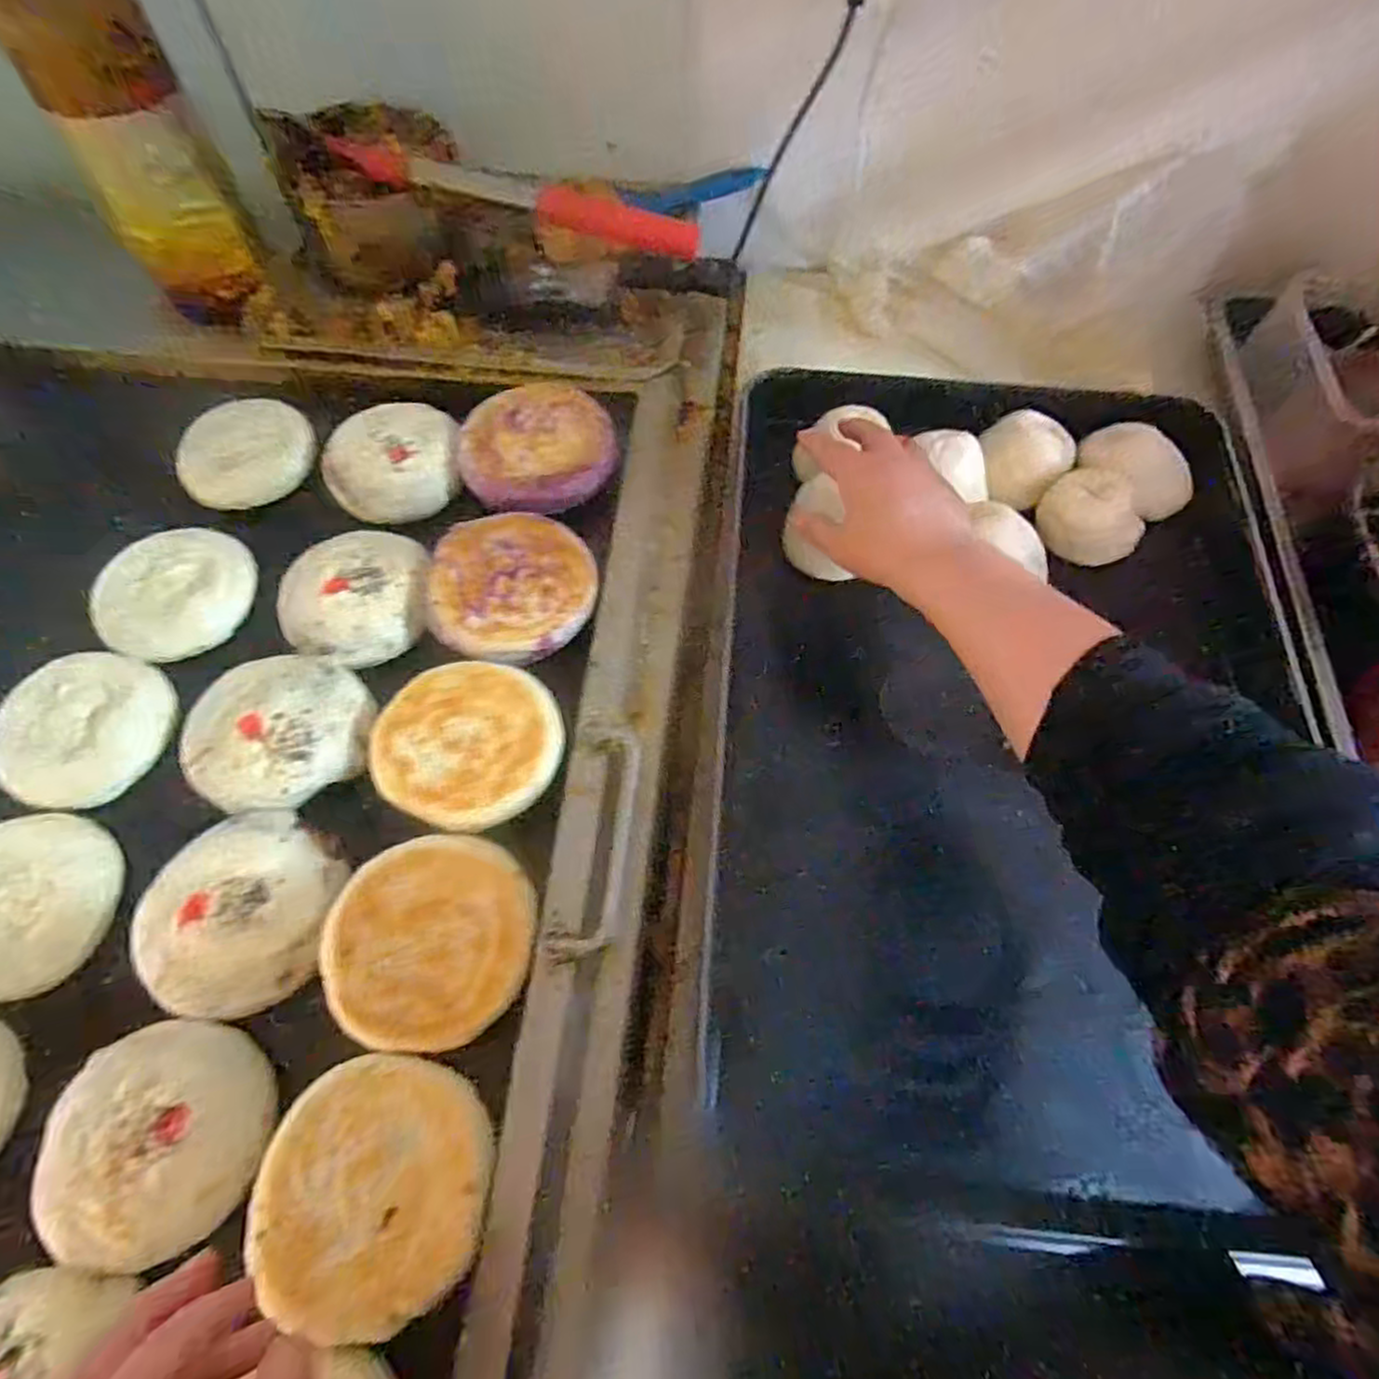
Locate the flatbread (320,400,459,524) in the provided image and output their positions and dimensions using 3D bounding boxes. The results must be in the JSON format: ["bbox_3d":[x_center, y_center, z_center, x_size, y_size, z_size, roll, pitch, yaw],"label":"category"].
[{"bbox_3d":[-0.212,-0.166,0.516,0.092,0.012,0.100,-19,67,-8],"label":"flatbread"}]

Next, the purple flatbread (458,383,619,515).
[{"bbox_3d":[-0.109,-0.177,0.519,0.106,0.020,0.113,-16,66,-7],"label":"purple flatbread"}]

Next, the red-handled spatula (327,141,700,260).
[{"bbox_3d":[-0.132,-0.408,0.606,0.285,0.034,0.048,0,62,-23],"label":"red-handled spatula"}]

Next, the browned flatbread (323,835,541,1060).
[{"bbox_3d":[-0.134,0.128,0.374,0.103,0.013,0.102,0,65,0],"label":"browned flatbread"}]

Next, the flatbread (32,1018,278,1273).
[{"bbox_3d":[-0.255,0.213,0.345,0.102,0.021,0.096,0,65,0],"label":"flatbread"}]

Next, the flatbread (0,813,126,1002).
[{"bbox_3d":[-0.372,0.114,0.397,0.105,0.023,0.093,14,66,7],"label":"flatbread"}]

